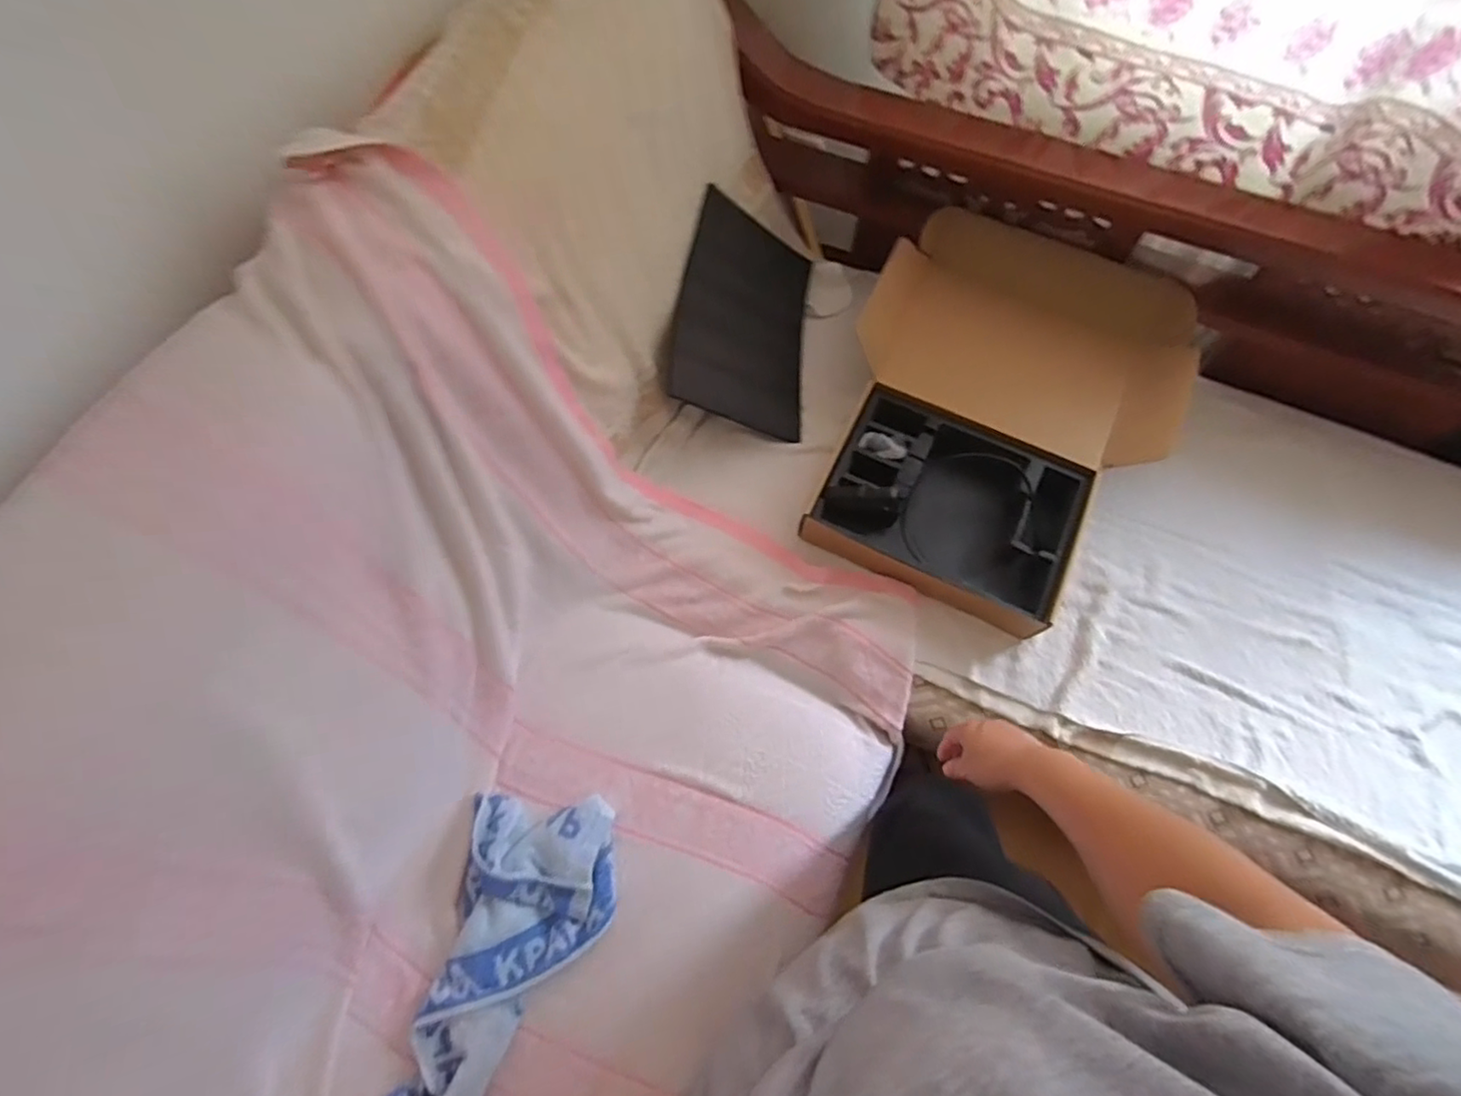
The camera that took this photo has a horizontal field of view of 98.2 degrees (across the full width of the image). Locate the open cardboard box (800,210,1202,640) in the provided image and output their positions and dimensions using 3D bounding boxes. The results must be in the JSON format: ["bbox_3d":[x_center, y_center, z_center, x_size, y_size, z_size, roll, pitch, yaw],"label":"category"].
[{"bbox_3d":[0.396,-0.186,0.967,0.491,0.169,0.568,26,72,11],"label":"open cardboard box"}]

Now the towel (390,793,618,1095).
[{"bbox_3d":[-0.269,0.506,0.751,0.208,0.058,0.402,10,70,6],"label":"towel"}]

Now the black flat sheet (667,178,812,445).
[{"bbox_3d":[0.029,-0.359,1.005,0.242,0.033,0.329,13,80,-38],"label":"black flat sheet"}]

